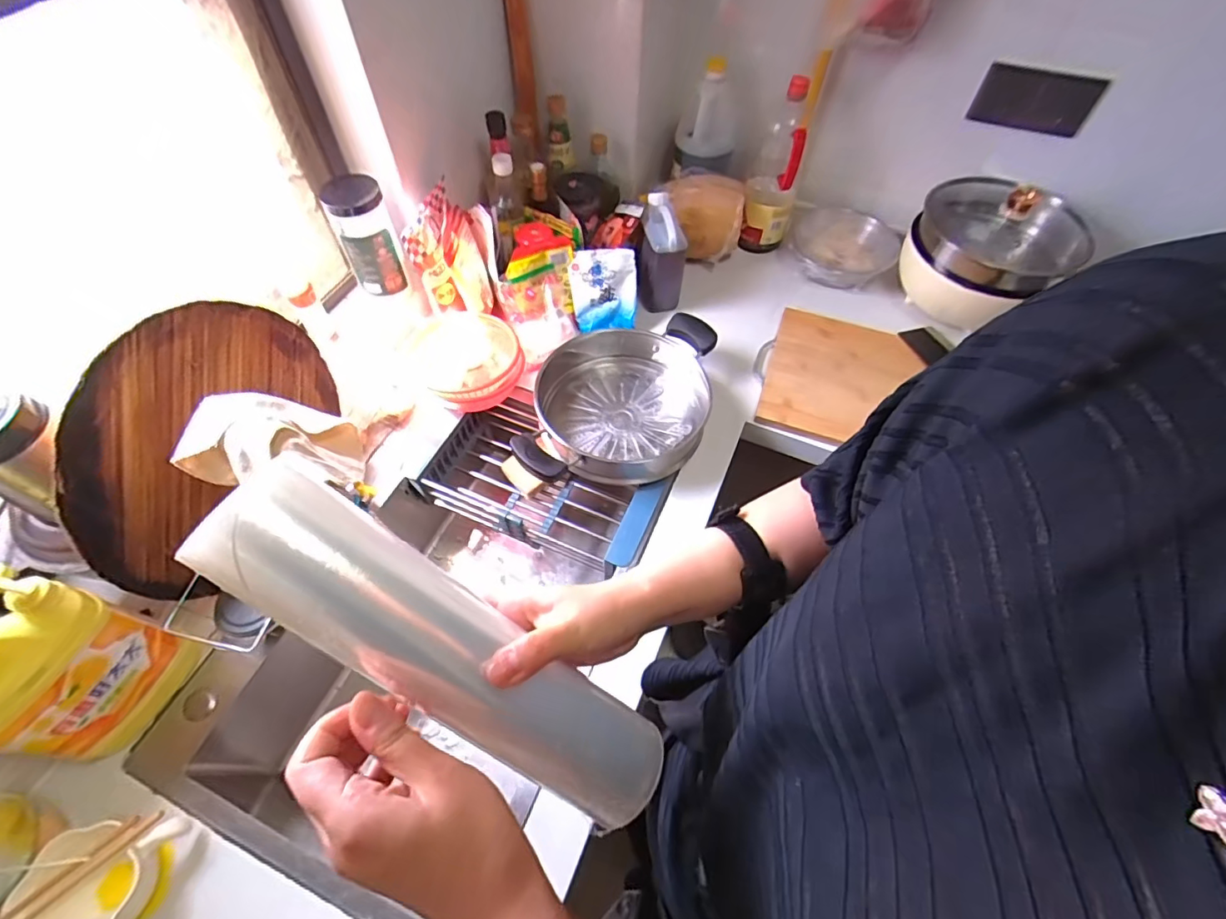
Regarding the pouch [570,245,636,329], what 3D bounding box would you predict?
[{"bbox_3d":[-0.016,-0.297,0.920,0.114,0.133,0.019,-3,29,-2],"label":"pouch"}]

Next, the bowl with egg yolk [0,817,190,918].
[{"bbox_3d":[-0.502,0.410,0.514,0.087,0.065,0.125,18,59,9],"label":"bowl with egg yolk"}]

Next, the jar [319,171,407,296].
[{"bbox_3d":[-0.377,-0.345,0.809,0.075,0.164,0.071,-20,61,-14],"label":"jar"}]

